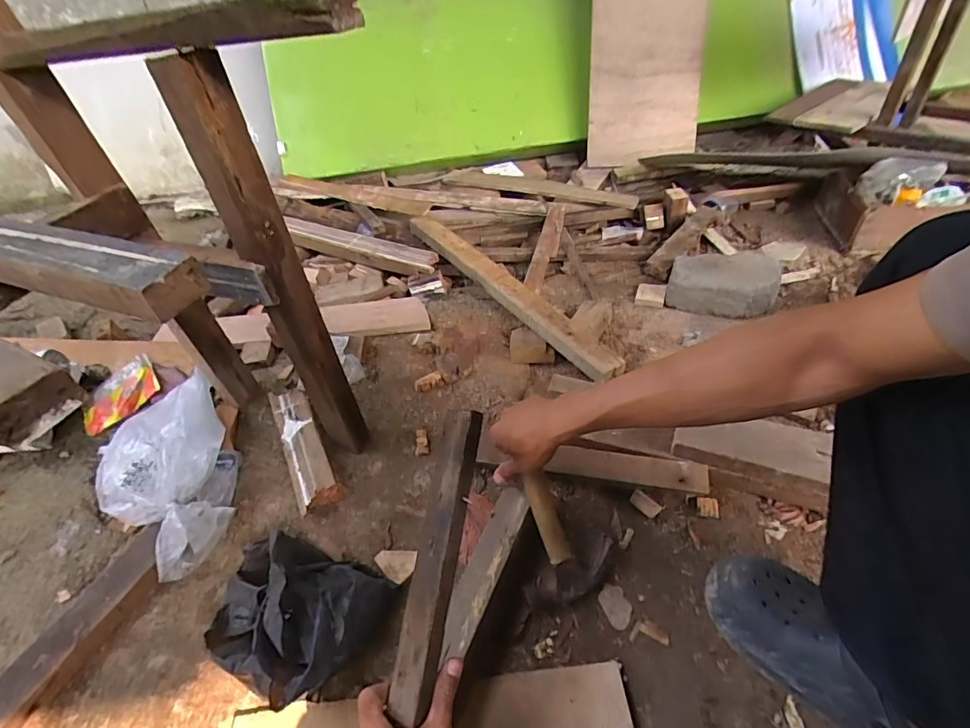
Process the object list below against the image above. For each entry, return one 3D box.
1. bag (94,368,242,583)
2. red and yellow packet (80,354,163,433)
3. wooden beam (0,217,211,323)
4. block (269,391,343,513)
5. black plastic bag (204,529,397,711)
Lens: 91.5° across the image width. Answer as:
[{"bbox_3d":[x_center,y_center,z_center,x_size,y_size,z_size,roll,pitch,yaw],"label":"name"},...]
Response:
[{"bbox_3d":[-0.483,0.161,0.732,0.168,0.126,0.331,-29,49,-21],"label":"bag"},{"bbox_3d":[-0.742,0.058,0.959,0.152,0.021,0.118,-42,65,-14],"label":"red and yellow packet"},{"bbox_3d":[-0.408,-0.100,0.453,0.326,0.037,0.064,13,48,18],"label":"wooden beam"},{"bbox_3d":[-0.302,0.137,0.792,0.068,0.045,0.260,-24,47,-17],"label":"block"},{"bbox_3d":[-0.229,0.290,0.568,0.188,0.124,0.161,16,49,21],"label":"black plastic bag"}]

